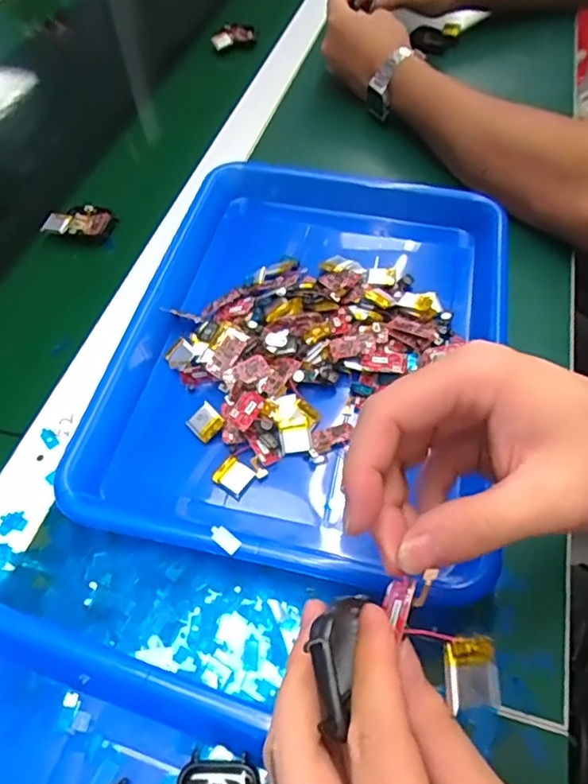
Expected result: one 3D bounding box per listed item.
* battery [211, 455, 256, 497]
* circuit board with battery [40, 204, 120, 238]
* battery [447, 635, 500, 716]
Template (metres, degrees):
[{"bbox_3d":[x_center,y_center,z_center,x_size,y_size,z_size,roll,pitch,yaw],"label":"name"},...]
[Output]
[{"bbox_3d":[-0.036,0.050,0.342,0.022,0.004,0.020,30,62,19],"label":"battery"},{"bbox_3d":[-0.180,-0.145,0.479,0.054,0.013,0.035,-3,56,-1],"label":"circuit board with battery"},{"bbox_3d":[0.060,0.093,0.187,0.021,0.004,0.021,6,75,-24],"label":"battery"}]

